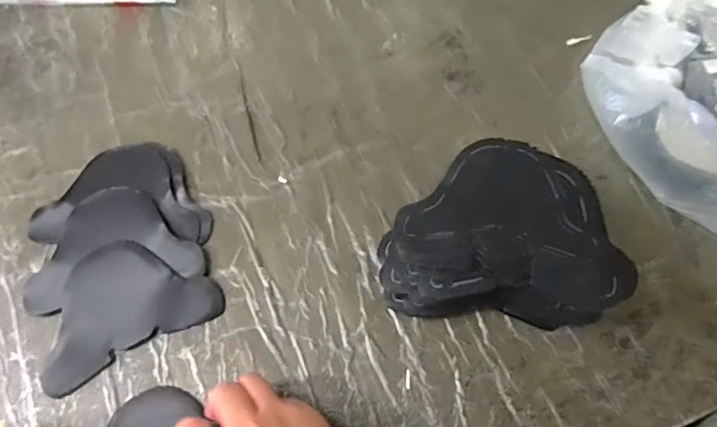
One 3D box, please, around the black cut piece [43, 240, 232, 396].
[{"bbox_3d":[-0.190,0.070,0.436,0.141,0.012,0.091,-27,70,-10],"label":"black cut piece"}]

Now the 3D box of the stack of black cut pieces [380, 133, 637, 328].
[{"bbox_3d":[0.105,0.017,0.414,0.164,0.080,0.117,5,68,3],"label":"stack of black cut pieces"}]

